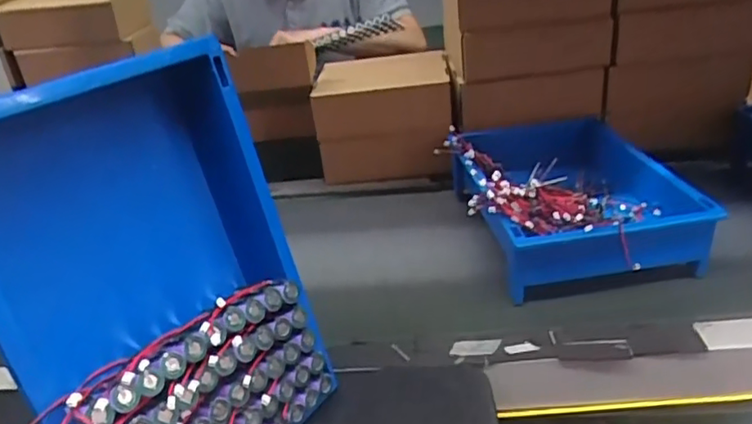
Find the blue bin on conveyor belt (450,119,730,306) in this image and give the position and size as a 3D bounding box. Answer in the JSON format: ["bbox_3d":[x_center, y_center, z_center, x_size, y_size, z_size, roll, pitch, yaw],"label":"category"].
[{"bbox_3d":[0.233,-0.027,0.744,0.233,0.089,0.319,-6,27,0],"label":"blue bin on conveyor belt"}]

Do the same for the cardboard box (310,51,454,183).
[{"bbox_3d":[0.017,-0.161,1.000,0.208,0.148,0.253,-4,27,4],"label":"cardboard box"}]

